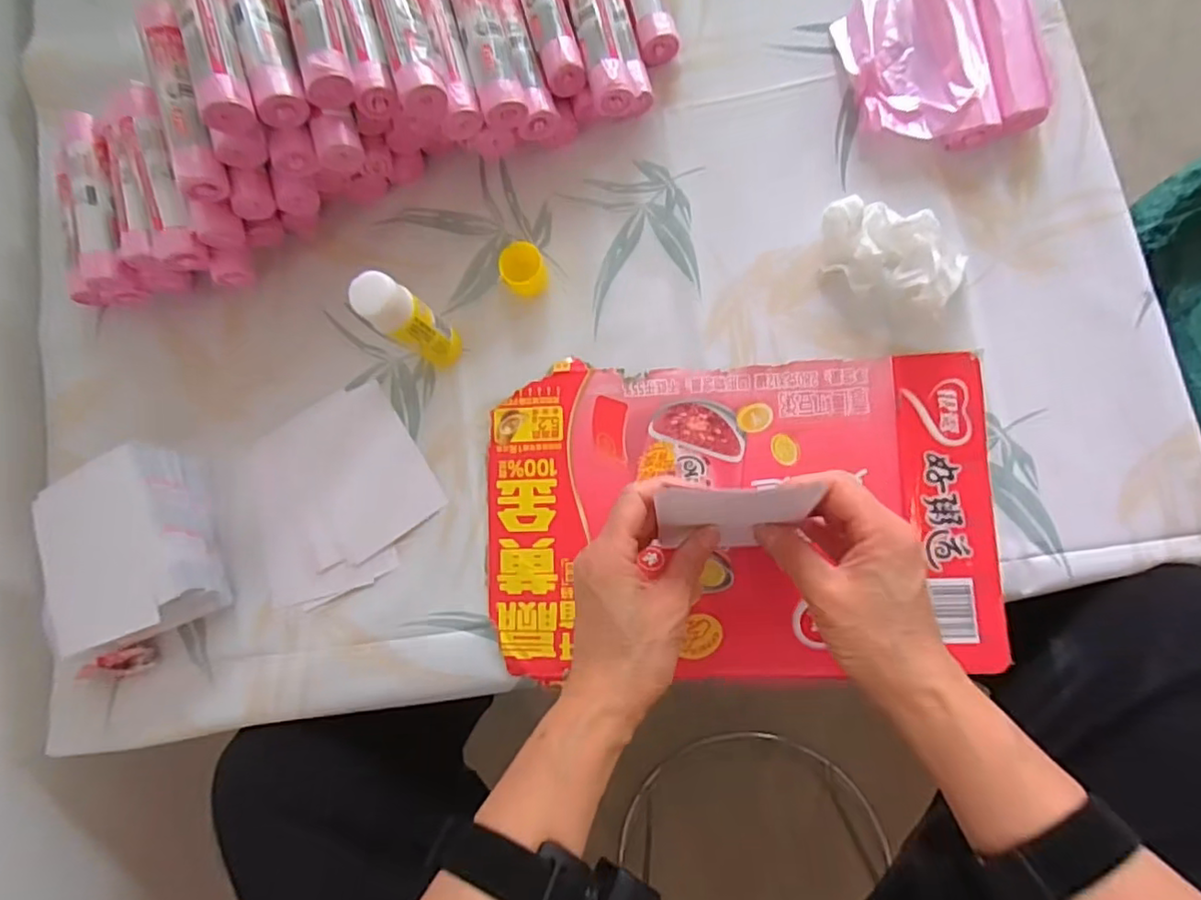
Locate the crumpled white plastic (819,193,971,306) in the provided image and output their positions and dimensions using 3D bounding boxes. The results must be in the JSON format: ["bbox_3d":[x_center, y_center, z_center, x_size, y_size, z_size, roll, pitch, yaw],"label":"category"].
[{"bbox_3d":[0.182,-0.127,0.398,0.089,0.044,0.051,35,89,9],"label":"crumpled white plastic"}]

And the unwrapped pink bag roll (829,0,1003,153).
[{"bbox_3d":[0.206,-0.252,0.414,0.081,0.023,0.117,-10,83,6],"label":"unwrapped pink bag roll"}]

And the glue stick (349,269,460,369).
[{"bbox_3d":[-0.119,-0.080,0.401,0.030,0.107,0.029,-1,84,7],"label":"glue stick"}]

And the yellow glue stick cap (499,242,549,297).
[{"bbox_3d":[-0.053,-0.124,0.434,0.029,0.029,0.029,-1,84,7],"label":"yellow glue stick cap"}]

